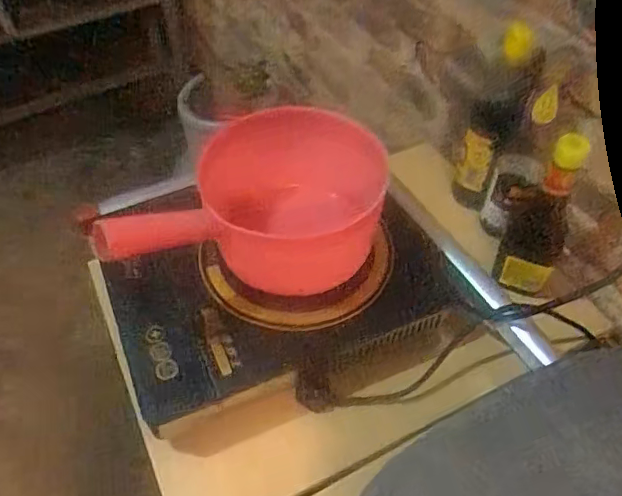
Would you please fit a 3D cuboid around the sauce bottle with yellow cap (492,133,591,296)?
[{"bbox_3d":[0.262,-0.040,0.622,0.066,0.202,0.073,26,54,21],"label":"sauce bottle with yellow cap"}]

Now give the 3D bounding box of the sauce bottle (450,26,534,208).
[{"bbox_3d":[0.227,-0.150,0.704,0.055,0.246,0.066,14,50,12],"label":"sauce bottle"}]

